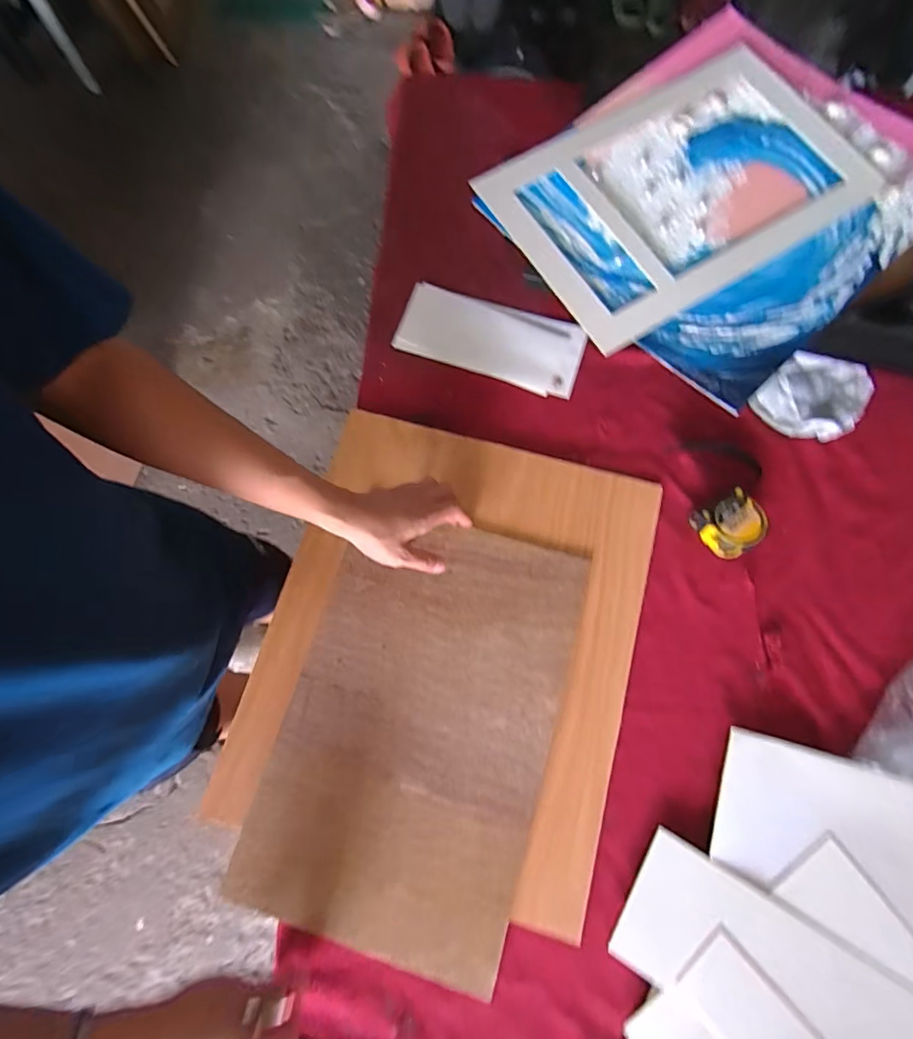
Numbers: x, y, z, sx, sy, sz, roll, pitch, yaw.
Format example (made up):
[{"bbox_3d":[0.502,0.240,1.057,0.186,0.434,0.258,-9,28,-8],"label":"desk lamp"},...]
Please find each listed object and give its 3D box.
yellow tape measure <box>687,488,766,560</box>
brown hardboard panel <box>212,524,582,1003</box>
[{"bbox_3d":[0.314,0.006,0.575,0.065,0.032,0.064,-29,75,-6],"label":"yellow tape measure"},{"bbox_3d":[-0.038,0.213,0.535,0.270,0.008,0.426,16,75,6],"label":"brown hardboard panel"}]

